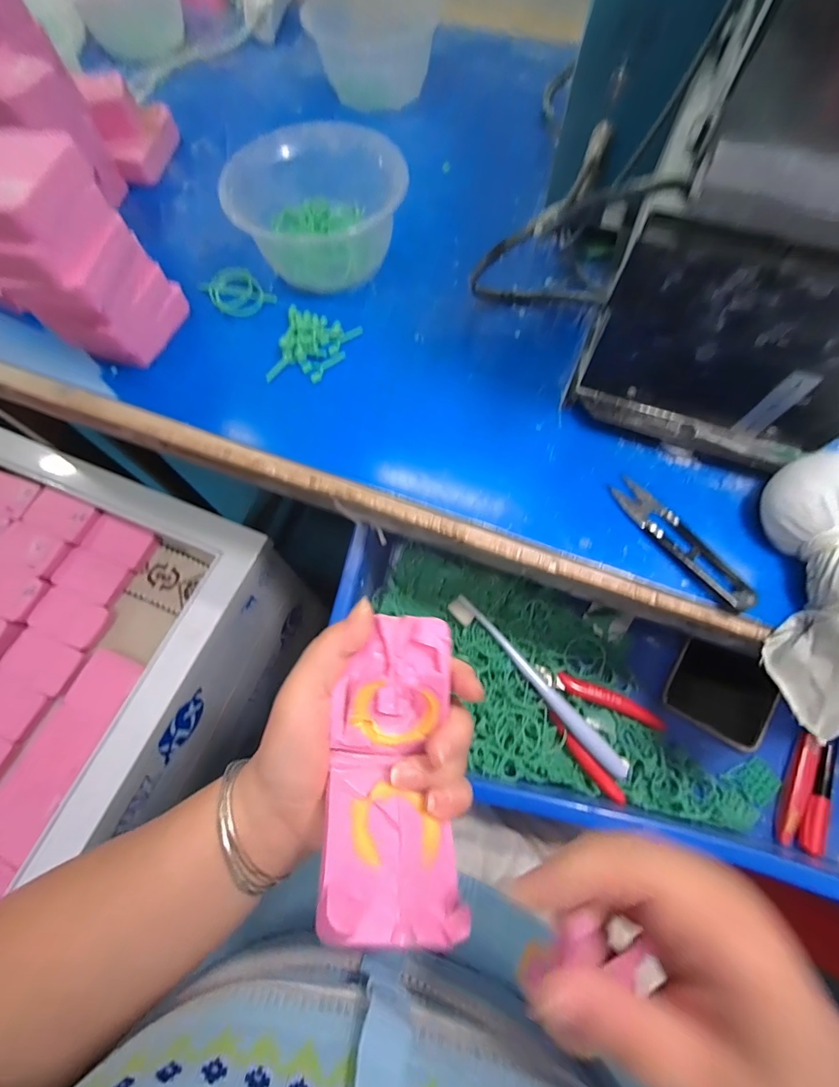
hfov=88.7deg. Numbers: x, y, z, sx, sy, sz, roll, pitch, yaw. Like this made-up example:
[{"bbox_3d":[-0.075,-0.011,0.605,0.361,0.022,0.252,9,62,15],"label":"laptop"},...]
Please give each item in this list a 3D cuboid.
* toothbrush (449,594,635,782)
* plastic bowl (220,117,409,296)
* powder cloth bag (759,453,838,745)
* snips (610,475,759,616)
[{"bbox_3d":[0.094,0.116,0.357,0.017,0.022,0.182,-41,73,-14],"label":"toothbrush"},{"bbox_3d":[-0.078,-0.269,0.342,0.128,0.067,0.103,-8,68,-2],"label":"plastic bowl"},{"bbox_3d":[0.223,0.025,0.227,0.053,0.052,0.149,5,81,3],"label":"powder cloth bag"},{"bbox_3d":[0.158,-0.002,0.258,0.021,0.012,0.097,-36,72,-12],"label":"snips"}]

